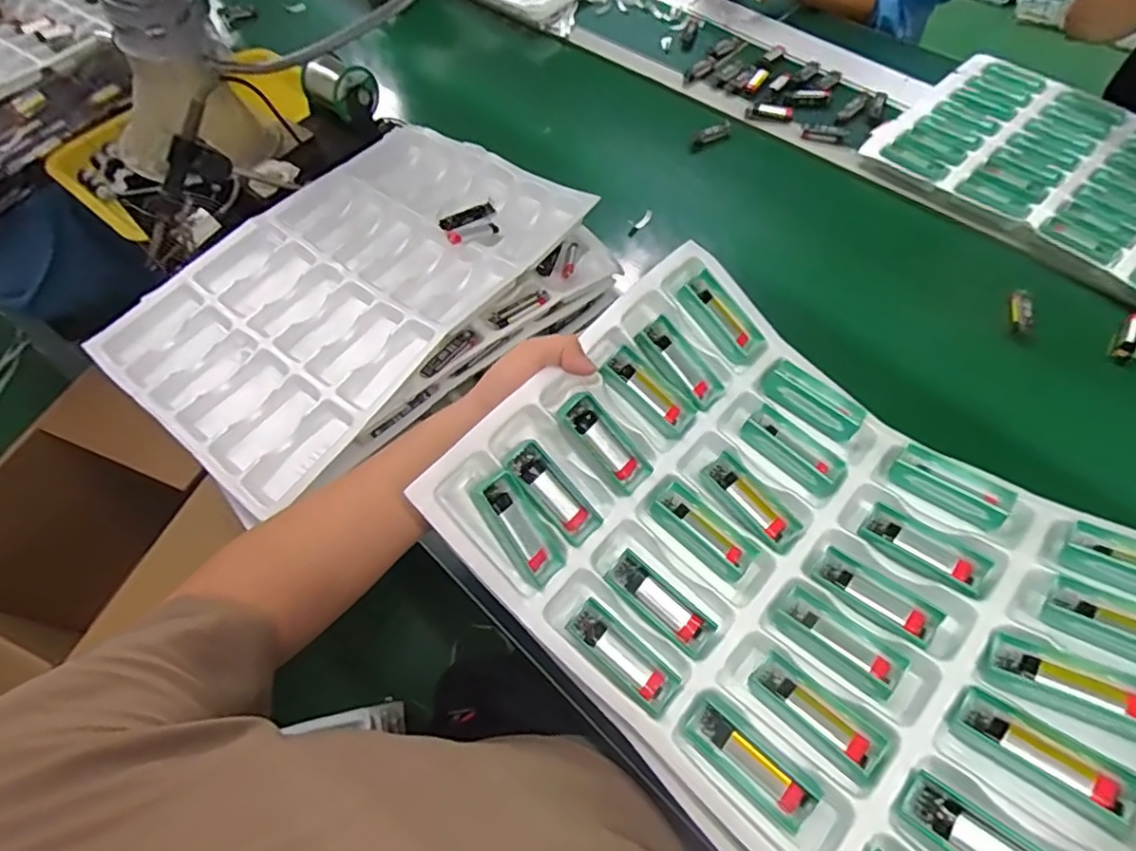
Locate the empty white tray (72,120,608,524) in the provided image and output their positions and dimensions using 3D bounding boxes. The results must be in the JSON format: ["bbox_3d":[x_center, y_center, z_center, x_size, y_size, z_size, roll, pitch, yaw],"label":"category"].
[{"bbox_3d":[-0.232,-0.154,0.645,0.320,0.052,0.452,32,68,22],"label":"empty white tray"}]

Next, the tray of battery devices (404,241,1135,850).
[{"bbox_3d":[0.153,0.087,0.388,0.418,0.082,0.310,38,68,23],"label":"tray of battery devices"}]

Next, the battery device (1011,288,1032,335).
[{"bbox_3d":[0.507,-0.128,0.660,0.017,0.011,0.056,8,60,9],"label":"battery device"}]

